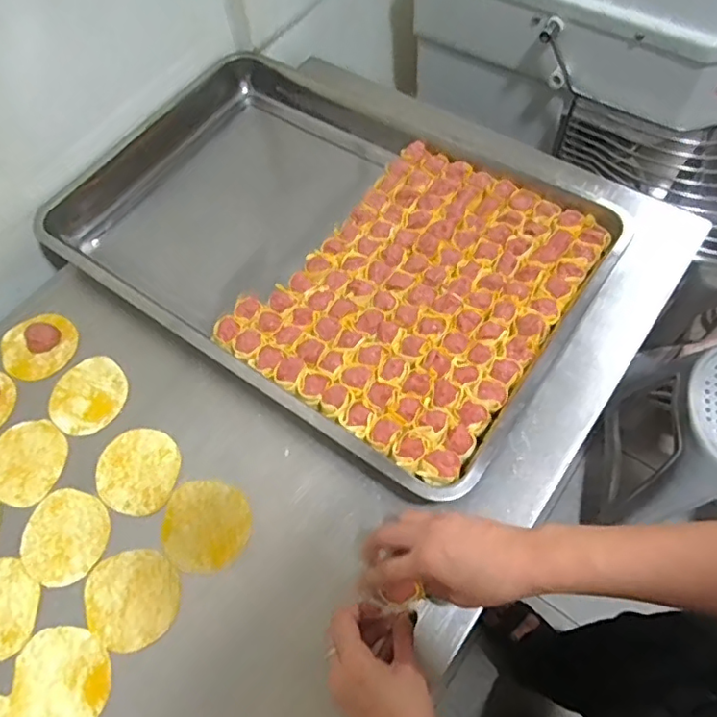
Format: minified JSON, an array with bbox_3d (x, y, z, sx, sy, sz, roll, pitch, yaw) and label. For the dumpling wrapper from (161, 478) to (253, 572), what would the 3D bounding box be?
[{"bbox_3d":[-0.142,0.153,0.533,0.080,0.004,0.084,-1,61,2],"label":"dumpling wrapper"}]

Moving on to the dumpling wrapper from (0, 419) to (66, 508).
[{"bbox_3d":[-0.335,0.103,0.575,0.085,0.004,0.078,-1,63,2],"label":"dumpling wrapper"}]

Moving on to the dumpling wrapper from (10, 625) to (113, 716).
[{"bbox_3d":[-0.249,0.270,0.478,0.083,0.006,0.085,-3,60,4],"label":"dumpling wrapper"}]

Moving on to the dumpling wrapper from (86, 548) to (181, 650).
[{"bbox_3d":[-0.201,0.212,0.504,0.082,0.004,0.080,-1,61,2],"label":"dumpling wrapper"}]

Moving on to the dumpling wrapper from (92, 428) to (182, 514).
[{"bbox_3d":[-0.219,0.108,0.562,0.085,0.004,0.080,-1,61,2],"label":"dumpling wrapper"}]

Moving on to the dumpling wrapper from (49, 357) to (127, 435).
[{"bbox_3d":[-0.288,0.038,0.605,0.080,0.004,0.081,-1,61,2],"label":"dumpling wrapper"}]

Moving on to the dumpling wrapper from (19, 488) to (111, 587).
[{"bbox_3d":[-0.277,0.166,0.536,0.085,0.004,0.080,-1,61,2],"label":"dumpling wrapper"}]

